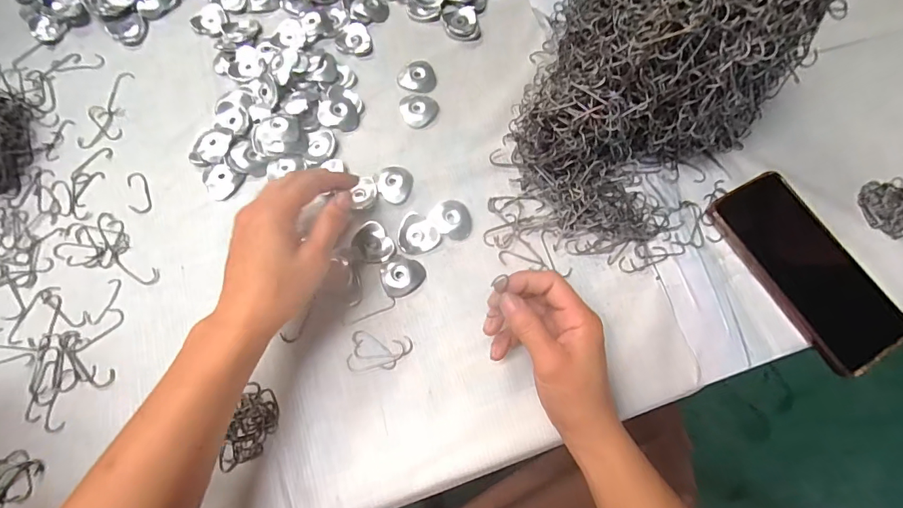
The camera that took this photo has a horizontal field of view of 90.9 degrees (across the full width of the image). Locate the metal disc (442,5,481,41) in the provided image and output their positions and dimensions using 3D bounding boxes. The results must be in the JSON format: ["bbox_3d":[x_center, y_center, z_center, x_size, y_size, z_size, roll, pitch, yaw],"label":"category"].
[{"bbox_3d":[0.010,-0.240,0.457,0.035,0.008,0.042,-10,73,-5],"label":"metal disc"}]

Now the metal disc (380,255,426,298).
[{"bbox_3d":[-0.040,0.017,0.372,0.036,0.004,0.034,0,72,-1],"label":"metal disc"}]

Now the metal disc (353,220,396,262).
[{"bbox_3d":[-0.067,-0.009,0.377,0.030,0.004,0.037,-33,76,-11],"label":"metal disc"}]

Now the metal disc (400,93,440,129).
[{"bbox_3d":[-0.031,-0.140,0.426,0.036,0.006,0.039,0,72,-1],"label":"metal disc"}]

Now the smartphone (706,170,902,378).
[{"bbox_3d":[0.297,0.011,0.372,0.078,0.017,0.166,-28,75,-10],"label":"smartphone"}]

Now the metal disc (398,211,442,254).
[{"bbox_3d":[-0.030,-0.018,0.380,0.038,0.010,0.034,37,75,10],"label":"metal disc"}]

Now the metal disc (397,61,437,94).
[{"bbox_3d":[-0.034,-0.176,0.436,0.037,0.007,0.031,3,72,-1],"label":"metal disc"}]

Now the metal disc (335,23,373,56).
[{"bbox_3d":[-0.099,-0.216,0.447,0.034,0.004,0.038,-12,73,-5],"label":"metal disc"}]

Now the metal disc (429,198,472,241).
[{"bbox_3d":[0.001,-0.032,0.390,0.037,0.004,0.033,27,74,7],"label":"metal disc"}]

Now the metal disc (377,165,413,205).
[{"bbox_3d":[-0.050,-0.064,0.399,0.031,0.004,0.039,5,72,0],"label":"metal disc"}]

